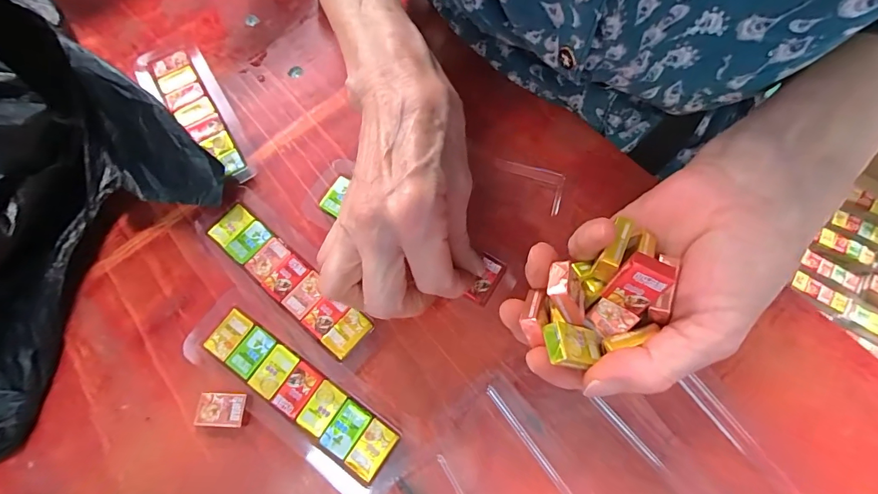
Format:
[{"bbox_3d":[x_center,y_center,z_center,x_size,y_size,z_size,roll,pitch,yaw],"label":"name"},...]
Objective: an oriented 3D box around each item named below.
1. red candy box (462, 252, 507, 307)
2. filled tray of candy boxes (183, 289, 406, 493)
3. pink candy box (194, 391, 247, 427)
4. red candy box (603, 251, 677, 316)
[{"bbox_3d":[0.027,0.019,0.239,0.014,0.004,0.029,24,78,10],"label":"red candy box"},{"bbox_3d":[-0.078,0.078,0.224,0.133,0.008,0.044,35,75,13],"label":"filled tray of candy boxes"},{"bbox_3d":[-0.116,0.087,0.222,0.024,0.008,0.017,2,70,3],"label":"pink candy box"},{"bbox_3d":[0.078,0.015,0.163,0.017,0.027,0.005,28,47,11],"label":"red candy box"}]

